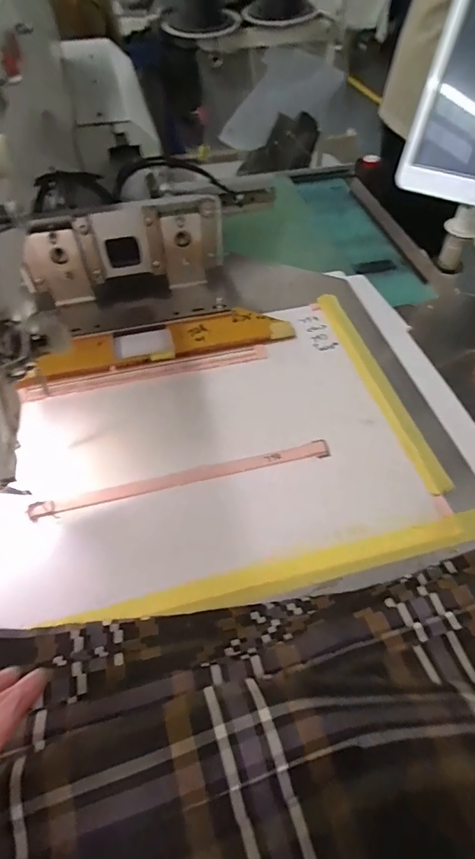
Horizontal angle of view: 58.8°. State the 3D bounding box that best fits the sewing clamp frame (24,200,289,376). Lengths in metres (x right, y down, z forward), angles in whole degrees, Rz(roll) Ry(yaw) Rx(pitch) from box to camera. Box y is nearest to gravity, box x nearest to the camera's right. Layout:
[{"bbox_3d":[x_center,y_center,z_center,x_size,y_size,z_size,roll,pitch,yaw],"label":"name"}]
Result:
[{"bbox_3d":[-0.093,-0.159,0.463,0.259,0.109,0.132,-13,54,-7],"label":"sewing clamp frame"}]

